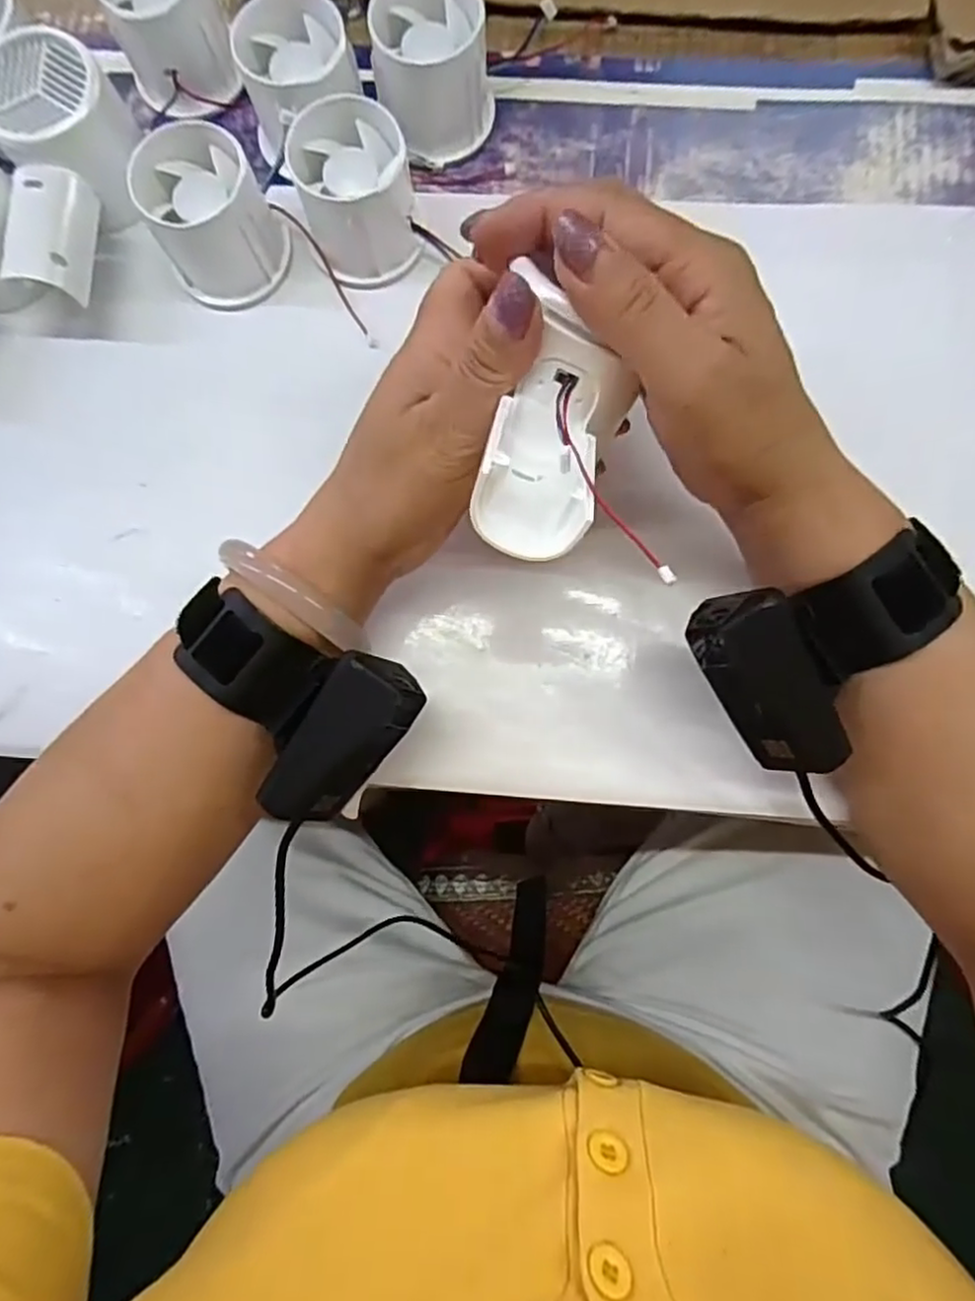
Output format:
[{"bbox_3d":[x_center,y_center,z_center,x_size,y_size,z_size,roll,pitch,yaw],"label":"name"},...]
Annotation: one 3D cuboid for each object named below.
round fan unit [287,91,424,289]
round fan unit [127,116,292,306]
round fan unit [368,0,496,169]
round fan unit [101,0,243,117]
[{"bbox_3d":[-0.060,-0.208,0.311,0.049,0.045,0.056,-13,83,0],"label":"round fan unit"},{"bbox_3d":[-0.126,-0.199,0.312,0.055,0.048,0.055,0,83,2],"label":"round fan unit"},{"bbox_3d":[-0.025,-0.271,0.320,0.052,0.048,0.056,-9,83,1],"label":"round fan unit"},{"bbox_3d":[-0.154,-0.303,0.329,0.053,0.045,0.065,-22,83,-1],"label":"round fan unit"}]

